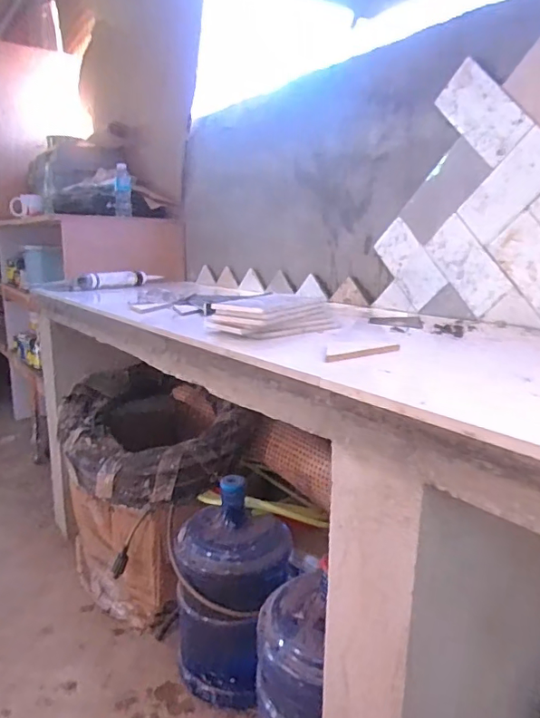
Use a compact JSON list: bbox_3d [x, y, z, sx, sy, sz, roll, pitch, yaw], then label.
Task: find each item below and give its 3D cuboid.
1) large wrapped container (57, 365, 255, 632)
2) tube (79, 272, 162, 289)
[{"bbox_3d":[-0.333,0.403,1.462,0.446,0.580,0.612,-7,15,-29],"label":"large wrapped container"},{"bbox_3d":[-0.468,-0.262,1.664,0.046,0.048,0.330,9,15,32],"label":"tube"}]

